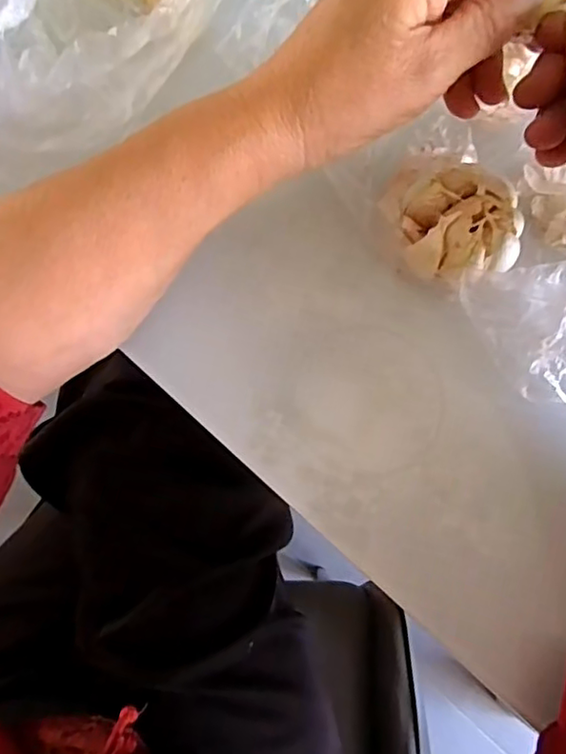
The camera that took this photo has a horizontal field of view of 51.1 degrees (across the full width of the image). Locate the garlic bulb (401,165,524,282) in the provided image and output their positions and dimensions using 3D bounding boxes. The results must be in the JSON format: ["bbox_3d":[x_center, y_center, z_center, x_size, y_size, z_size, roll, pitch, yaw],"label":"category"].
[{"bbox_3d":[0.081,-0.069,0.269,0.050,0.030,0.048,0,76,-1],"label":"garlic bulb"}]

